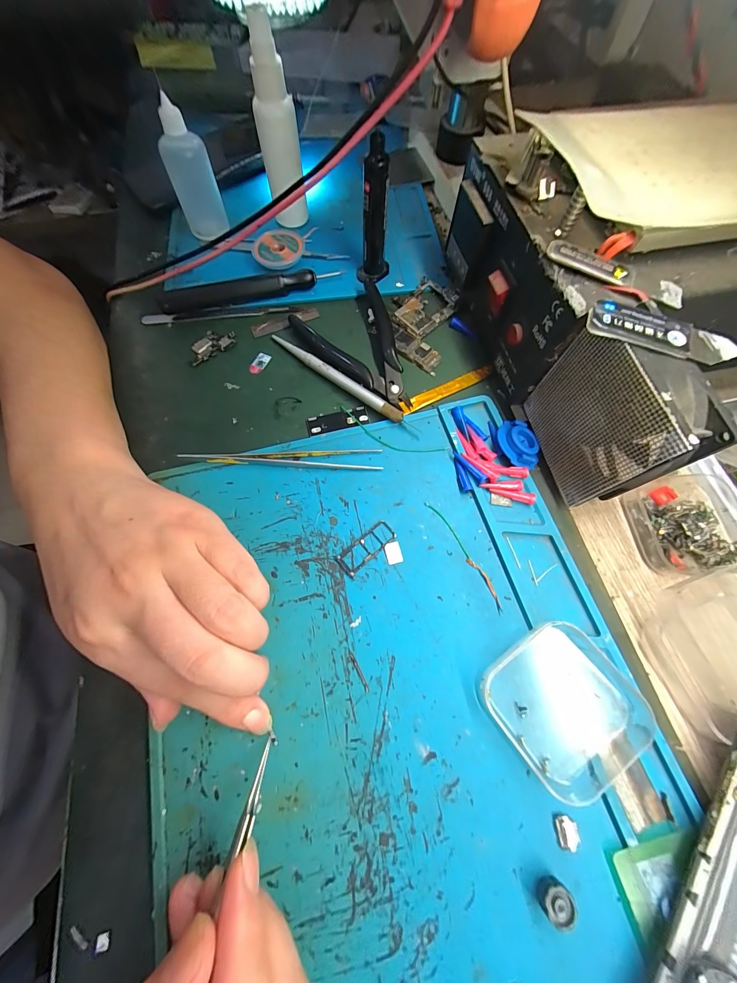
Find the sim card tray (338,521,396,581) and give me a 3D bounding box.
[{"bbox_3d":[-0.001,0.034,0.198,0.039,0.004,0.016,-37,72,-13],"label":"sim card tray"}]

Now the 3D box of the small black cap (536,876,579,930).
[{"bbox_3d":[0.080,0.175,0.139,0.013,0.011,0.013,-1,68,1],"label":"small black cap"}]

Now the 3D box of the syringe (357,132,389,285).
[{"bbox_3d":[0.003,-0.203,0.242,0.023,0.091,0.020,0,68,2],"label":"syringe"}]

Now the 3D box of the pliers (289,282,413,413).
[{"bbox_3d":[0.000,-0.113,0.252,0.081,0.009,0.120,-29,70,-10],"label":"pliers"}]

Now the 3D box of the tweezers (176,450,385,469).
[{"bbox_3d":[-0.056,-0.023,0.216,0.127,0.014,0.013,-2,68,1],"label":"tweezers"}]

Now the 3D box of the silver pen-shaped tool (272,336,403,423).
[{"bbox_3d":[-0.026,-0.086,0.243,0.123,0.010,0.009,37,73,15],"label":"silver pen-shaped tool"}]

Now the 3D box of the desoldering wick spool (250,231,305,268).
[{"bbox_3d":[-0.079,-0.208,0.278,0.043,0.010,0.036,-3,68,0],"label":"desoldering wick spool"}]

